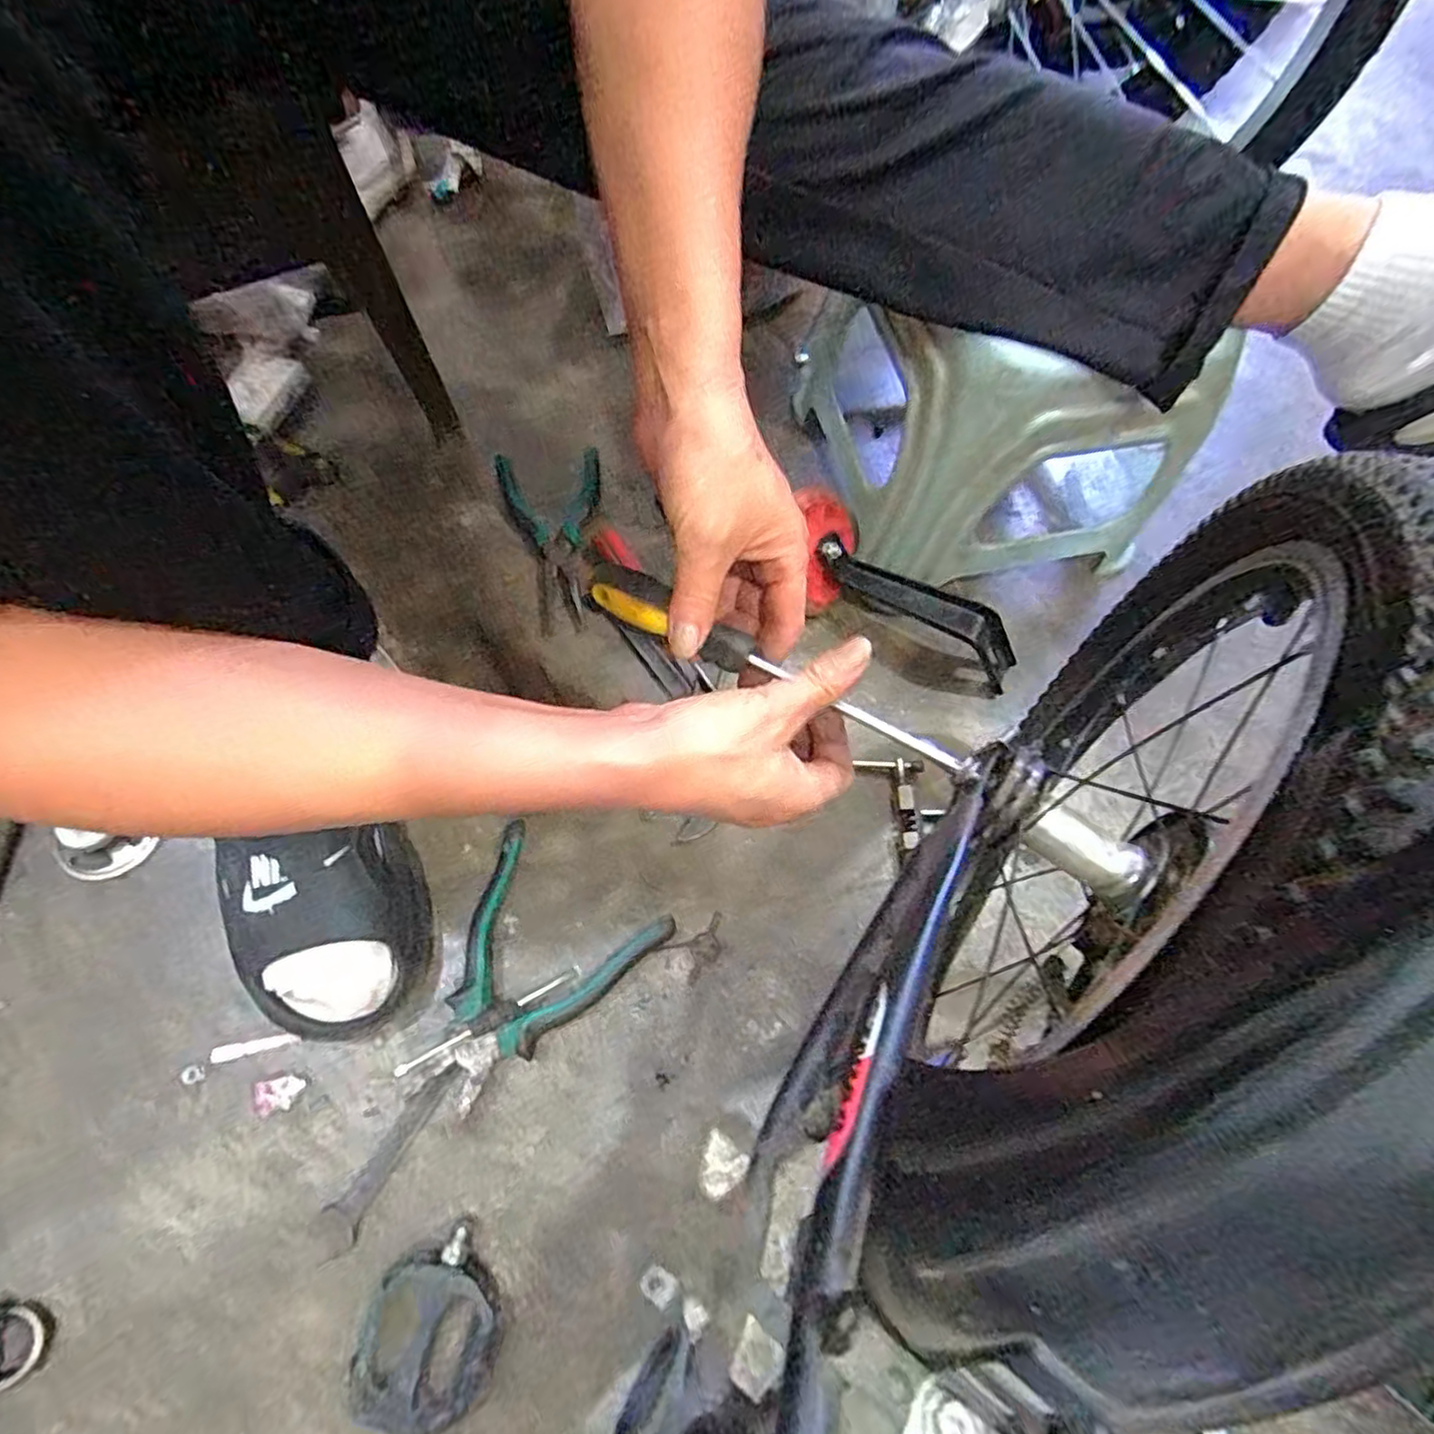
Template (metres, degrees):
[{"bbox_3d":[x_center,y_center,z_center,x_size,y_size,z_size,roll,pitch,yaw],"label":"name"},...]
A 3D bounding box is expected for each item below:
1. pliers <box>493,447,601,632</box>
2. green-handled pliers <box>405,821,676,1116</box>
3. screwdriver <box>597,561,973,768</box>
[{"bbox_3d":[-0.137,-0.168,0.596,0.091,0.012,0.189,-14,68,-9],"label":"pliers"},{"bbox_3d":[-0.130,0.179,0.453,0.137,0.024,0.165,28,68,9],"label":"green-handled pliers"},{"bbox_3d":[0.027,-0.026,0.350,0.223,0.024,0.020,28,68,11],"label":"screwdriver"}]

